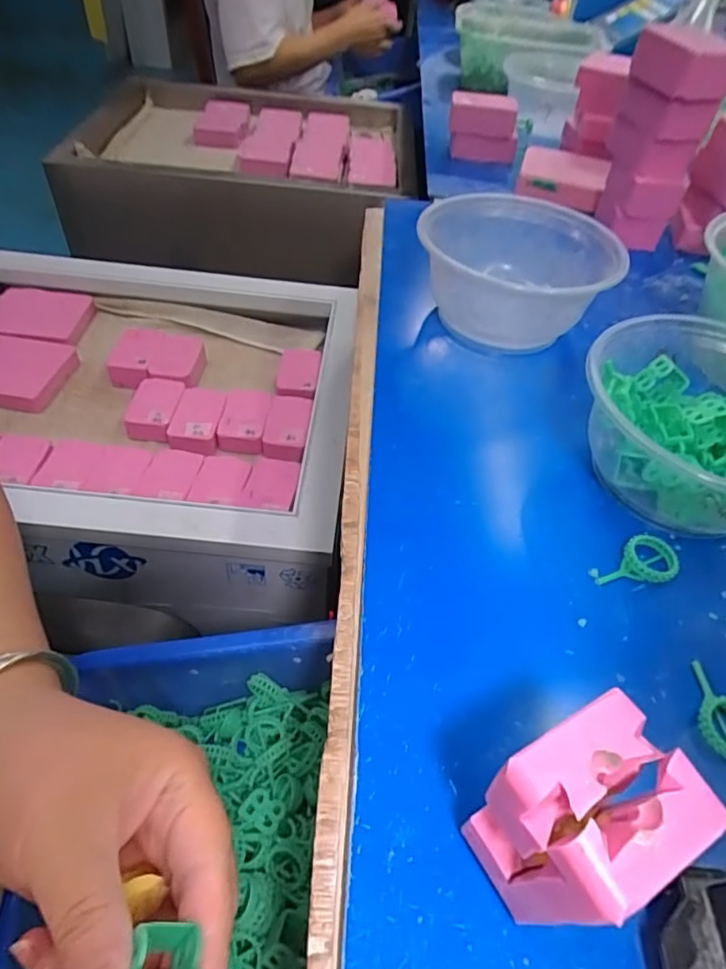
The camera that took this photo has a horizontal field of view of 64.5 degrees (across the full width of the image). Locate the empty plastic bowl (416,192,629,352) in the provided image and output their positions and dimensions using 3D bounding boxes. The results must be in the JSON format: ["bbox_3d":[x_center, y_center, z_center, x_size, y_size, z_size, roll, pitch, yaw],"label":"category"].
[{"bbox_3d":[0.102,-0.144,0.397,0.127,0.056,0.117,3,49,-3],"label":"empty plastic bowl"}]

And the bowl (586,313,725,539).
[{"bbox_3d":[0.181,-0.029,0.308,0.125,0.061,0.126,3,49,-3],"label":"bowl"}]

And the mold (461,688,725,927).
[{"bbox_3d":[0.061,0.102,0.173,0.046,0.073,0.039,-22,55,-22],"label":"mold"}]

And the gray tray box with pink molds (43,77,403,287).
[{"bbox_3d":[-0.193,-0.518,0.956,0.480,0.140,0.398,4,49,-2],"label":"gray tray box with pink molds"}]

